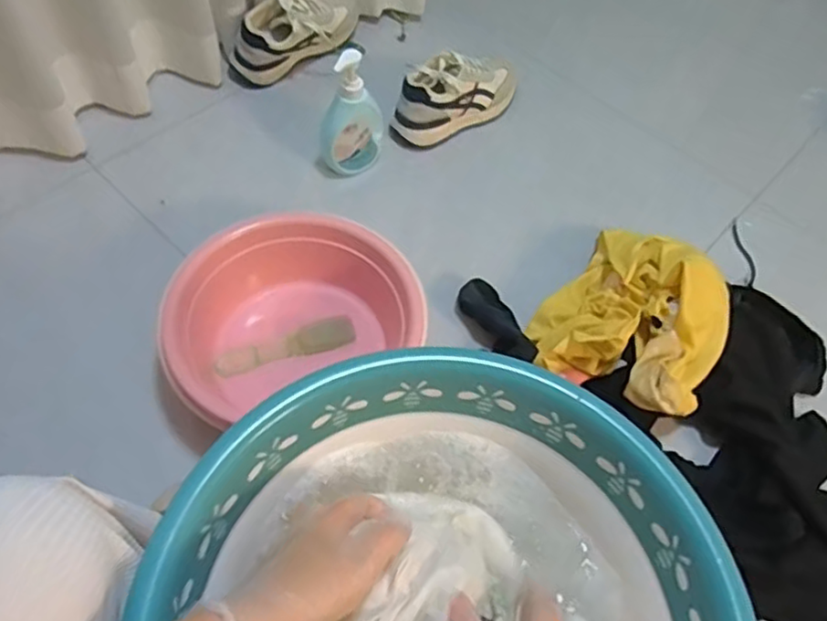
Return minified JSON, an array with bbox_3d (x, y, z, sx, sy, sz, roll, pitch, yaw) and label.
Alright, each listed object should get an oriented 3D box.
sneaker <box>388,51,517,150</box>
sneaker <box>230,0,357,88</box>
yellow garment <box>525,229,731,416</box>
[{"bbox_3d":[0.075,-0.380,1.147,0.257,0.097,0.091,-30,65,-21],"label":"sneaker"},{"bbox_3d":[-0.209,-0.515,1.191,0.094,0.111,0.251,40,63,19],"label":"sneaker"},{"bbox_3d":[0.313,-0.003,0.896,0.230,0.091,0.265,30,60,14],"label":"yellow garment"}]

